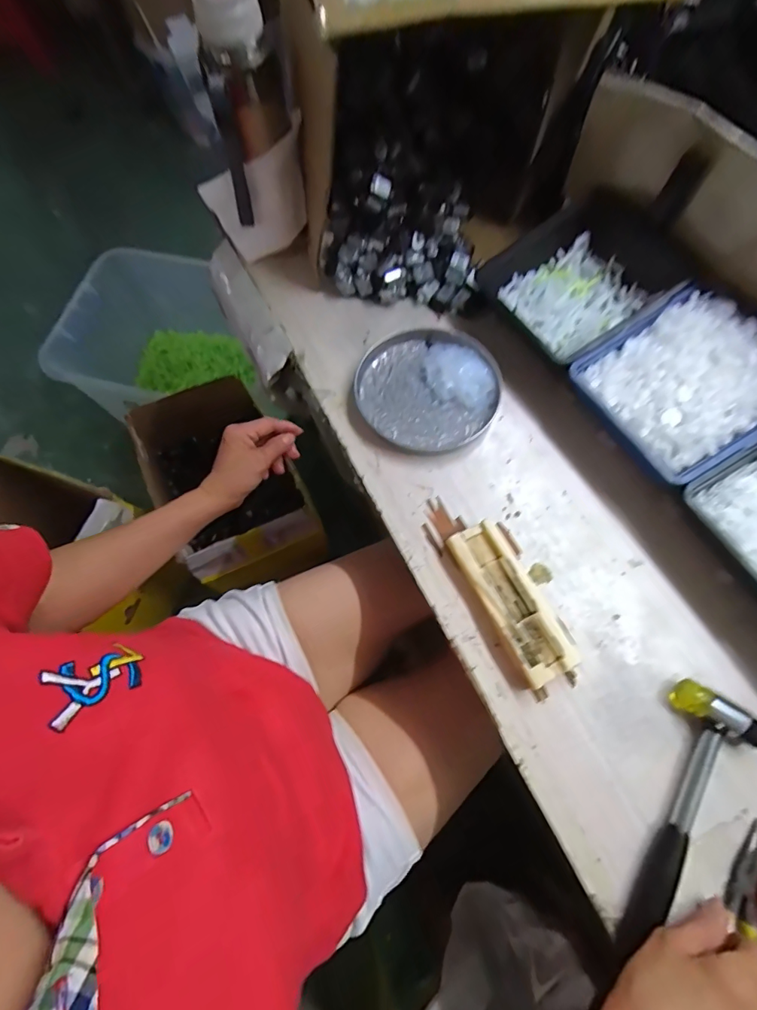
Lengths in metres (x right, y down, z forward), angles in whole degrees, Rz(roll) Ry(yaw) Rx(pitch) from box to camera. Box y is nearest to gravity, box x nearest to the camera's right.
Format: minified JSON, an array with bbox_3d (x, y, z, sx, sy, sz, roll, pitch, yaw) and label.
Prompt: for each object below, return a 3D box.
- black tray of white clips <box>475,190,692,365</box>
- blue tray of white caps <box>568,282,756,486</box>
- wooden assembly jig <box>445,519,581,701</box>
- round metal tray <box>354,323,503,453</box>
[{"bbox_3d":[0.210,-0.230,0.473,0.176,0.070,0.149,-34,73,-10],"label":"black tray of white clips"},{"bbox_3d":[0.278,-0.112,0.403,0.154,0.035,0.149,-28,72,-9],"label":"blue tray of white caps"},{"bbox_3d":[0.115,0.085,0.388,0.055,0.024,0.146,-24,71,-7],"label":"wooden assembly jig"},{"bbox_3d":[0.052,-0.125,0.473,0.144,0.020,0.140,0,70,1],"label":"round metal tray"}]

